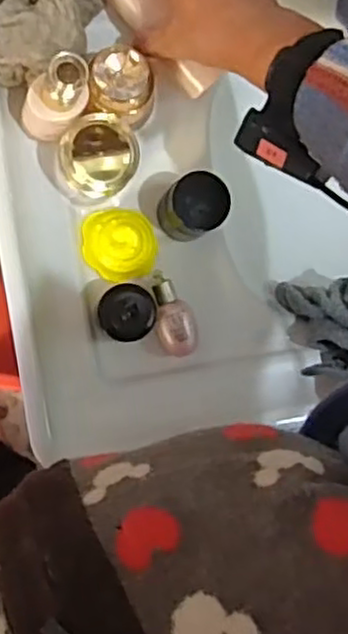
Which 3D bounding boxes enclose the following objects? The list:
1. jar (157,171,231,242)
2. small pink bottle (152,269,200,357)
[{"bbox_3d":[0.016,-0.091,0.589,0.050,0.060,0.047,0,90,-9],"label":"jar"},{"bbox_3d":[0.000,-0.003,0.605,0.034,0.021,0.074,-11,91,-9],"label":"small pink bottle"}]

